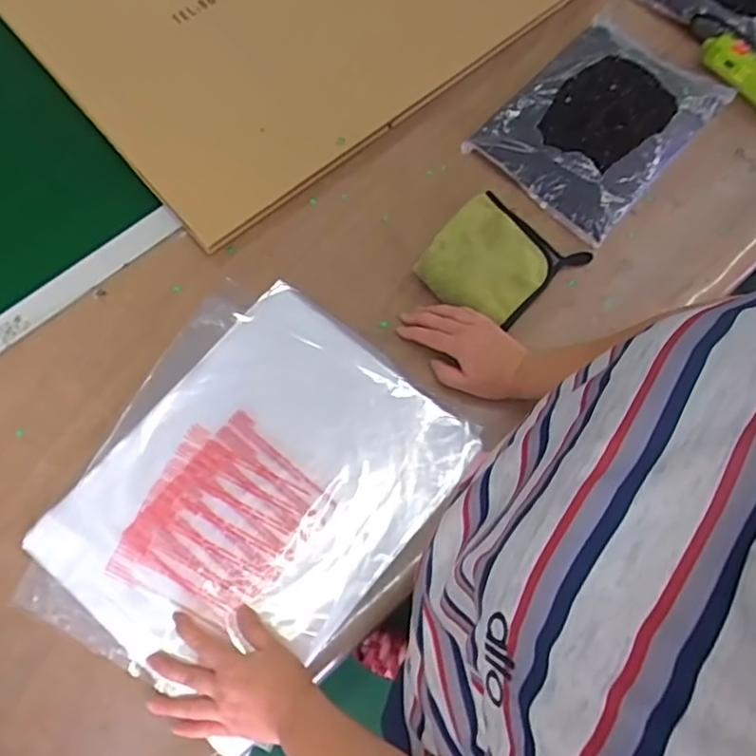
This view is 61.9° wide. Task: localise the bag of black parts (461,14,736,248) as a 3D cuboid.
[{"bbox_3d":[0.287,-0.336,0.817,0.213,0.050,0.288,41,76,12],"label":"bag of black parts"}]

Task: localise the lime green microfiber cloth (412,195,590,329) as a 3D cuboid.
[{"bbox_3d":[0.144,-0.140,0.754,0.152,0.032,0.167,40,76,12],"label":"lime green microfiber cloth"}]

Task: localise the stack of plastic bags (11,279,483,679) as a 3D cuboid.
[{"bbox_3d":[-0.146,0.116,0.673,0.338,0.021,0.412,38,75,11],"label":"stack of plastic bags"}]

